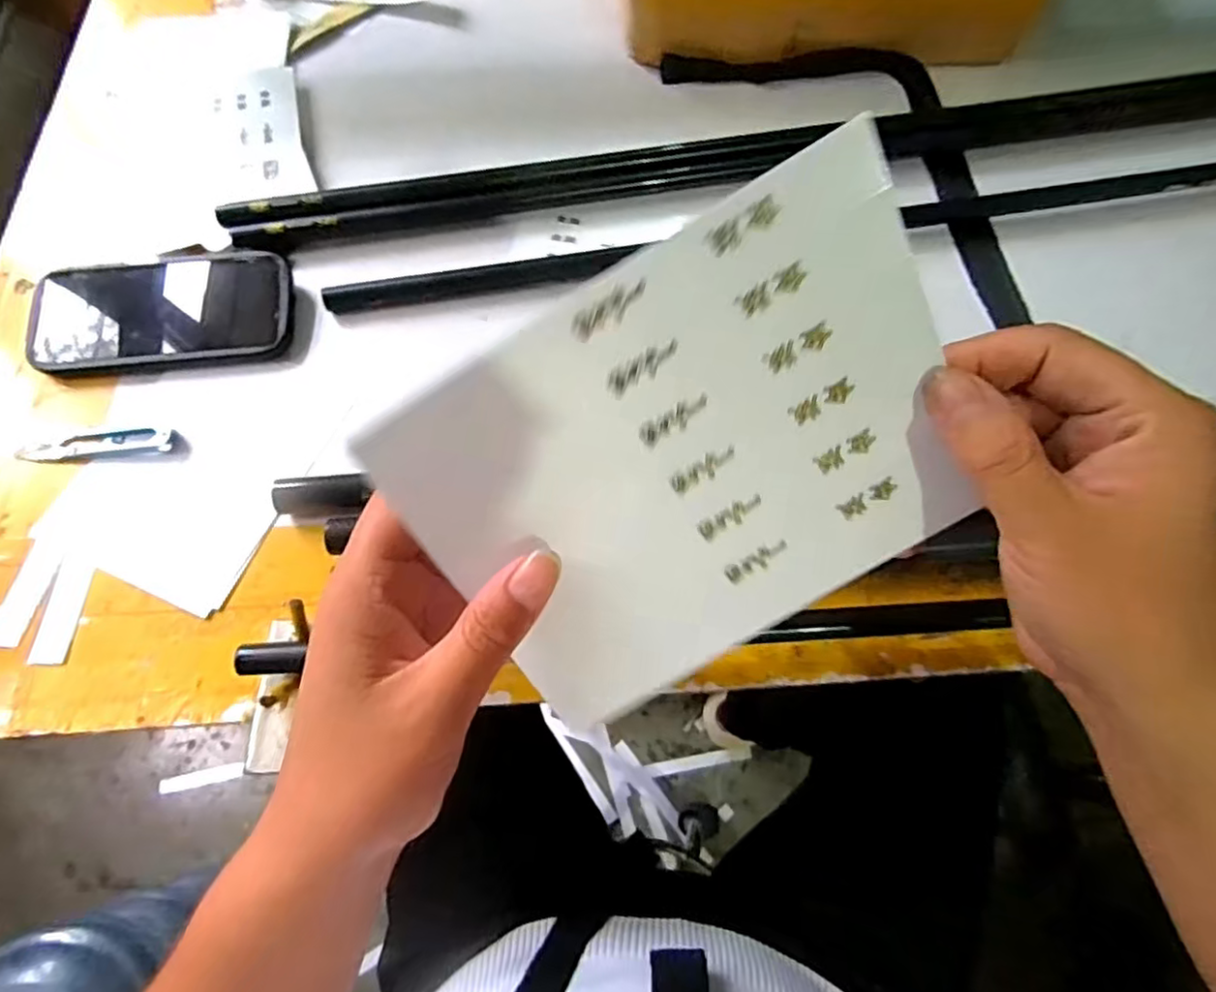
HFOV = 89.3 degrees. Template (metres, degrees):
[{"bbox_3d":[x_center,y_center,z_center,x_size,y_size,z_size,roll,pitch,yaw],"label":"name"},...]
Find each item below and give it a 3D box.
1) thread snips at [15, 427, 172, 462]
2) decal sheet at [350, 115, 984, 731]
[{"bbox_3d":[-0.325,-0.035,0.391,0.089,0.005,0.020,-6,69,-3],"label":"thread snips"},{"bbox_3d":[0.025,-0.005,0.191,0.161,0.010,0.129,-31,112,9],"label":"decal sheet"}]

